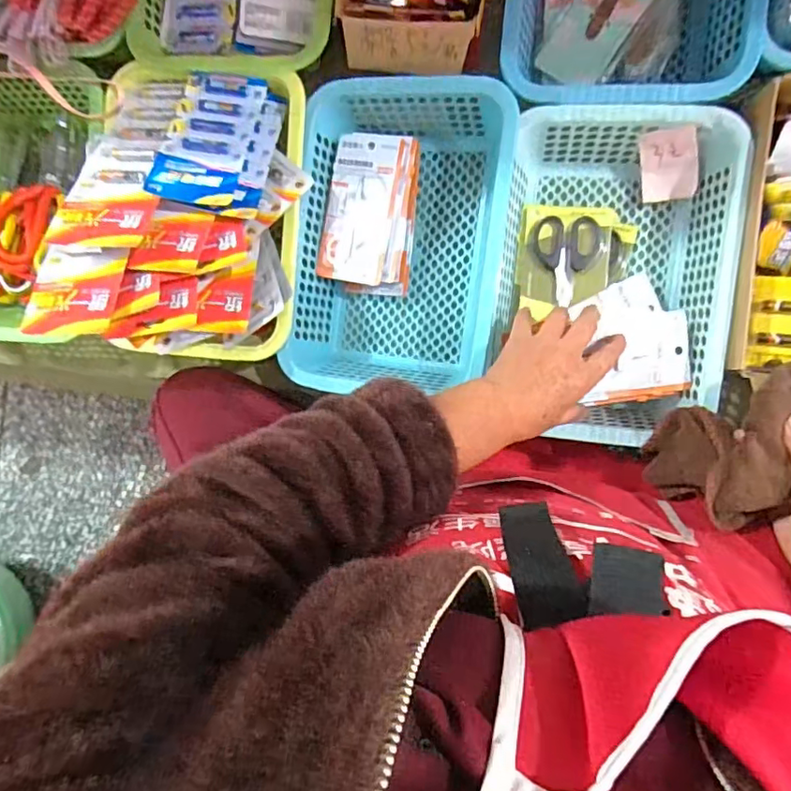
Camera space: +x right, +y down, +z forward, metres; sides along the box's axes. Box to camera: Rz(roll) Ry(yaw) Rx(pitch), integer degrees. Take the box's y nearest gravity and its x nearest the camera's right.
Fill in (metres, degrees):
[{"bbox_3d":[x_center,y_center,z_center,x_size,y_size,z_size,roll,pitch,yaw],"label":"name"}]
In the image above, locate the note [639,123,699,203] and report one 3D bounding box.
[{"bbox_3d":[0.267,-0.225,0.558,0.051,0.004,0.071,1,131,28],"label":"note"}]

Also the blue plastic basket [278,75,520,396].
[{"bbox_3d":[0.004,-0.157,0.596,0.207,0.115,0.300,8,89,9],"label":"blue plastic basket"}]

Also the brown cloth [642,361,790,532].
[{"bbox_3d":[0.304,0.026,0.473,0.179,0.092,0.089,-45,82,5],"label":"brown cloth"}]

